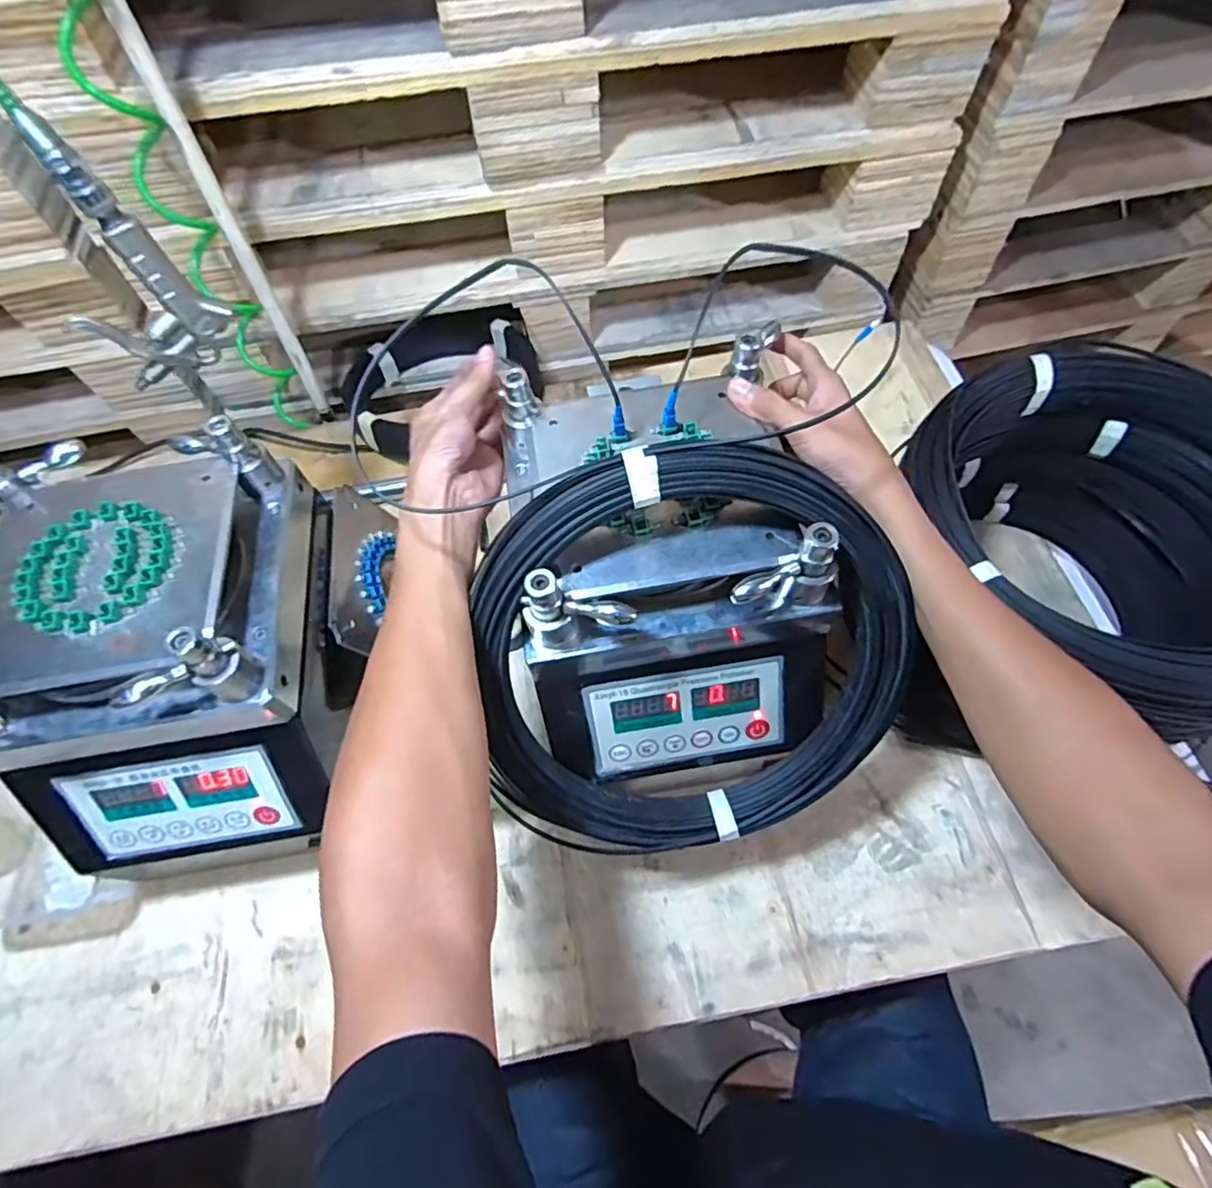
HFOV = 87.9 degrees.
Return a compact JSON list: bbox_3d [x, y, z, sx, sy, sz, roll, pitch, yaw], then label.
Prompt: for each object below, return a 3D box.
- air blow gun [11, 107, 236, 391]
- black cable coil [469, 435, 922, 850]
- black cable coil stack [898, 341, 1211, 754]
[{"bbox_3d":[-0.346,-0.229,0.441,0.095,0.170,0.024,-26,64,-10],"label":"air blow gun"},{"bbox_3d":[0.065,0.048,0.445,0.299,0.307,0.031,-3,23,-3],"label":"black cable coil"},{"bbox_3d":[0.401,-0.022,0.550,0.267,0.215,0.295,-23,64,-8],"label":"black cable coil stack"}]

